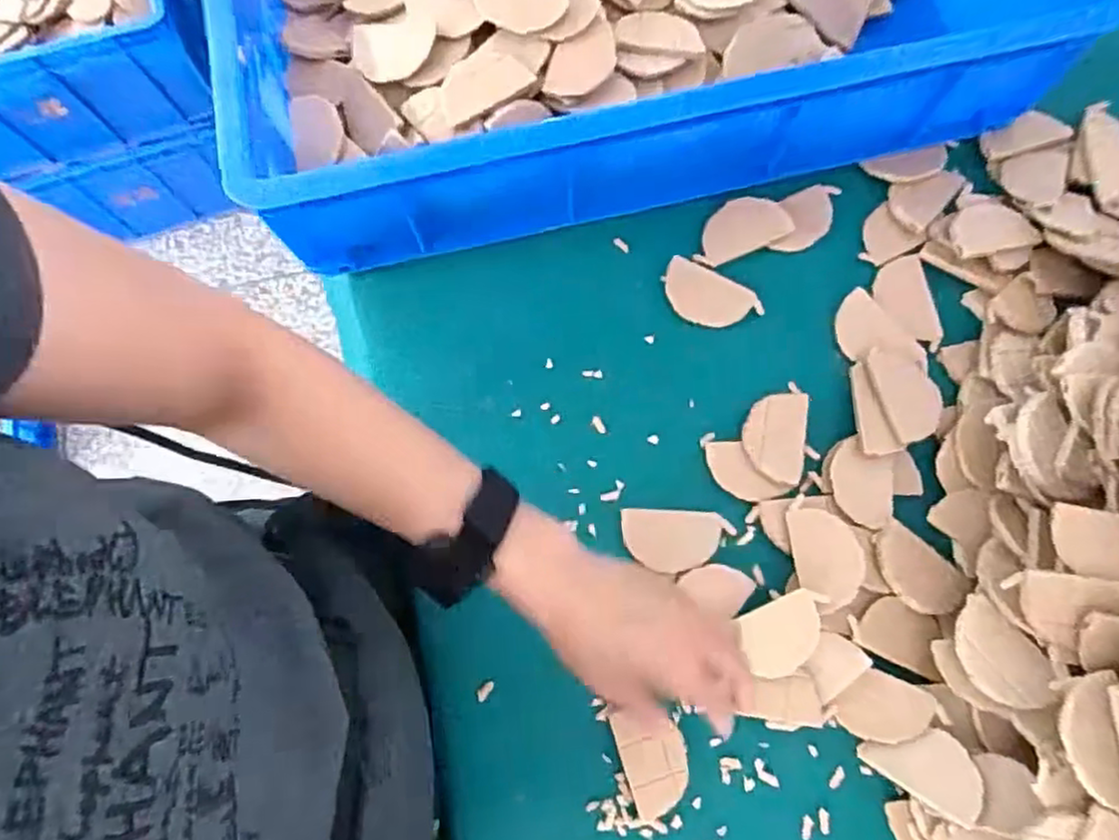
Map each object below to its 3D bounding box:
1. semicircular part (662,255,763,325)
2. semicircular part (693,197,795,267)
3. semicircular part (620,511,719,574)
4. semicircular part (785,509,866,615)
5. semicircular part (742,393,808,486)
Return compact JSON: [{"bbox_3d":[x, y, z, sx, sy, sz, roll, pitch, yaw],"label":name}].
[{"bbox_3d":[0.115,-0.094,0.533,0.077,0.009,0.040,30,78,9],"label":"semicircular part"},{"bbox_3d":[0.142,-0.152,0.542,0.077,0.008,0.042,-22,76,-4],"label":"semicircular part"},{"bbox_3d":[0.079,0.086,0.486,0.067,0.004,0.043,1,75,2],"label":"semicircular part"},{"bbox_3d":[0.183,0.094,0.466,0.044,0.006,0.068,-10,70,18],"label":"semicircular part"},{"bbox_3d":[0.157,0.011,0.501,0.044,0.008,0.068,10,76,4],"label":"semicircular part"}]

